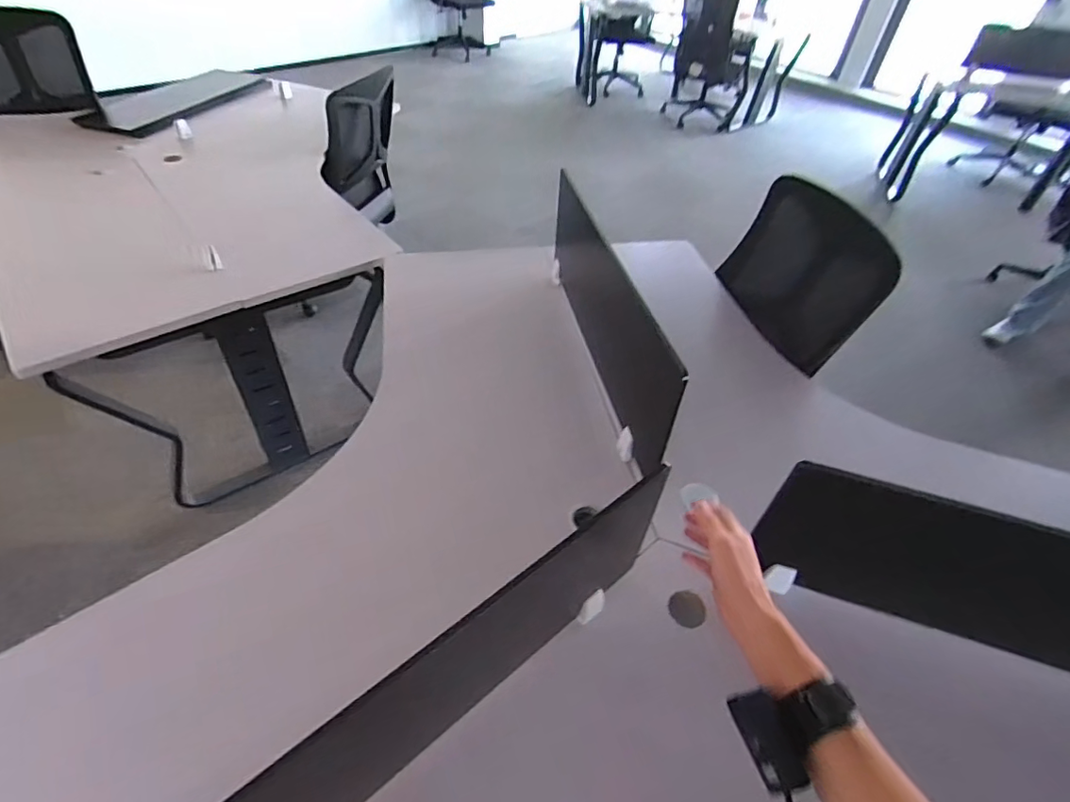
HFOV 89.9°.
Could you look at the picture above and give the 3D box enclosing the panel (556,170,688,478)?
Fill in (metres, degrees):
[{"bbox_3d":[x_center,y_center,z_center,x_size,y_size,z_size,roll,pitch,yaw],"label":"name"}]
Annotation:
[{"bbox_3d":[0.138,-0.206,1.118,0.021,0.302,0.770,-4,47,-10],"label":"panel"}]

